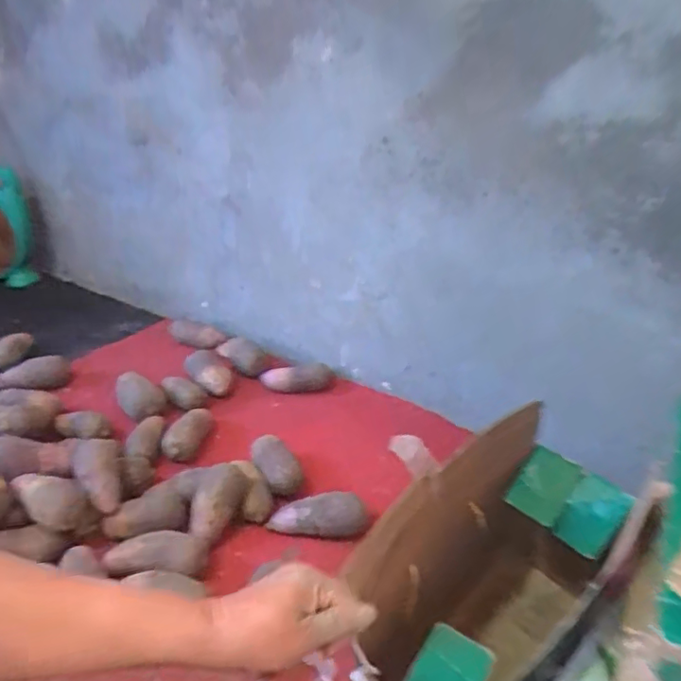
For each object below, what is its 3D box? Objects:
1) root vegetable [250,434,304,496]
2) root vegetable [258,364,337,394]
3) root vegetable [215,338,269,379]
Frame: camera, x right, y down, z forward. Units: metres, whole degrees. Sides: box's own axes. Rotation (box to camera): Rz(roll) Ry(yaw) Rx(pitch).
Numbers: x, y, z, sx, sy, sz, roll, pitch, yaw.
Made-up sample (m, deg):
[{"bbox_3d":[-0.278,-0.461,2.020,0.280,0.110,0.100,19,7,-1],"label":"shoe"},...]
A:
[{"bbox_3d":[-0.131,0.249,1.096,0.066,0.063,0.143,-12,33,-31],"label":"root vegetable"},{"bbox_3d":[-0.107,0.098,1.388,0.184,0.063,0.052,2,28,-9],"label":"root vegetable"},{"bbox_3d":[-0.252,0.041,1.449,0.081,0.063,0.158,-20,38,-40],"label":"root vegetable"}]

